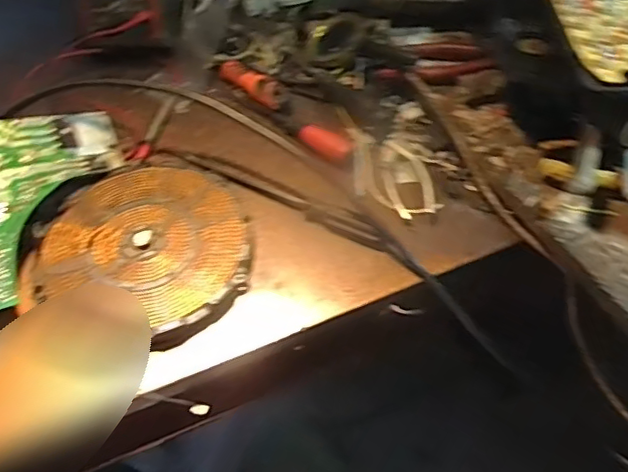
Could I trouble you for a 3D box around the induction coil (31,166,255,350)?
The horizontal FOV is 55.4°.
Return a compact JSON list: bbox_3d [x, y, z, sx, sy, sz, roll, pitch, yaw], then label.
[{"bbox_3d":[-0.138,0.007,0.523,0.179,0.027,0.163,22,59,18],"label":"induction coil"}]

